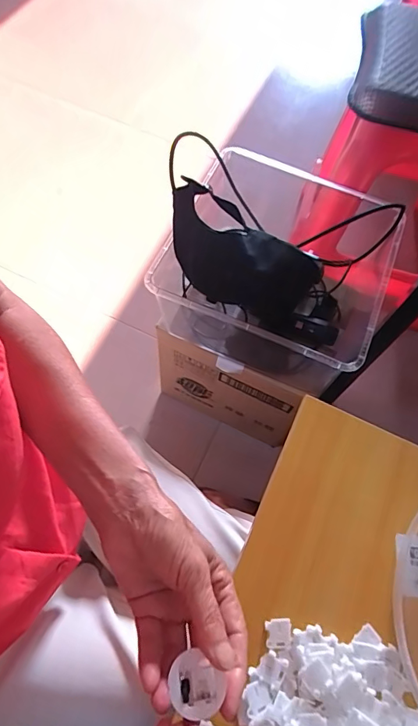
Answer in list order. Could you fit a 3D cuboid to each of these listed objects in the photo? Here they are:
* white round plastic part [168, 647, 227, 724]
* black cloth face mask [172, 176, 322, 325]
[{"bbox_3d":[-0.007,0.186,0.252,0.029,0.009,0.028,20,66,6],"label":"white round plastic part"},{"bbox_3d":[0.034,-0.138,0.570,0.208,0.089,0.085,37,69,13],"label":"black cloth face mask"}]

